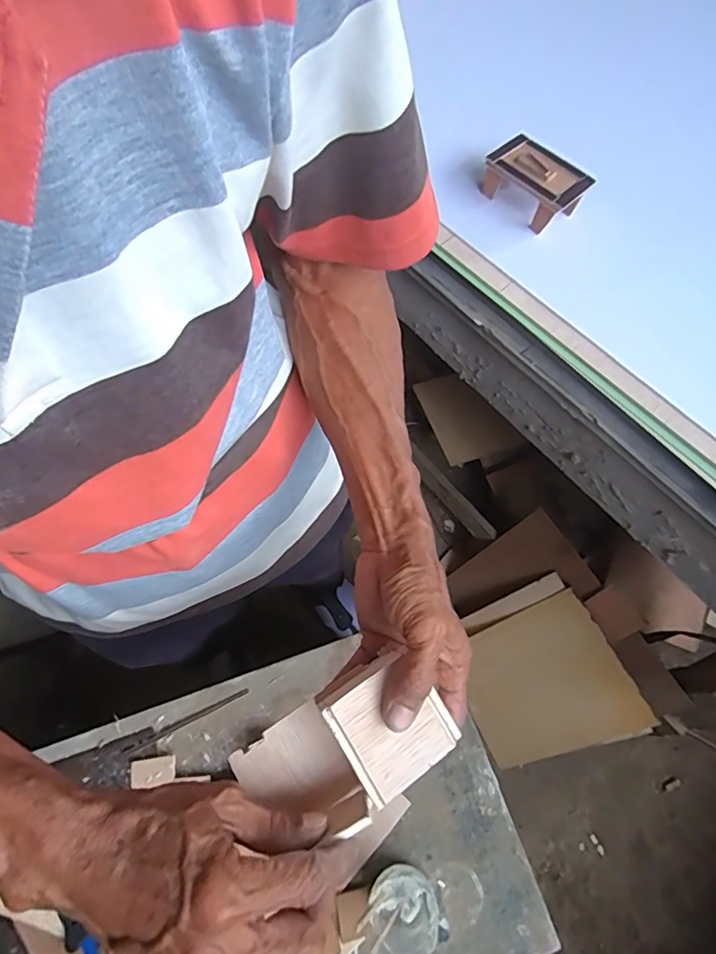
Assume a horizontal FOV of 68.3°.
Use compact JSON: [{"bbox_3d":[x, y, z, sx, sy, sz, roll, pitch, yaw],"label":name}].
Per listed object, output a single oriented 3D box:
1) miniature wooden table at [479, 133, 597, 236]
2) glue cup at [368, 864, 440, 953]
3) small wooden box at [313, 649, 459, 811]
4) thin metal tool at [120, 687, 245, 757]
[{"bbox_3d":[0.208,-0.348,0.625,0.062,0.055,0.118,-42,73,-14],"label":"miniature wooden table"},{"bbox_3d":[0.044,0.418,0.511,0.064,0.053,0.074,-29,71,-10],"label":"glue cup"},{"bbox_3d":[0.018,0.142,0.305,0.060,0.017,0.065,-32,71,-11],"label":"small wooden box"},{"bbox_3d":[-0.193,0.275,0.594,0.142,0.012,0.009,-26,70,-9],"label":"thin metal tool"}]

